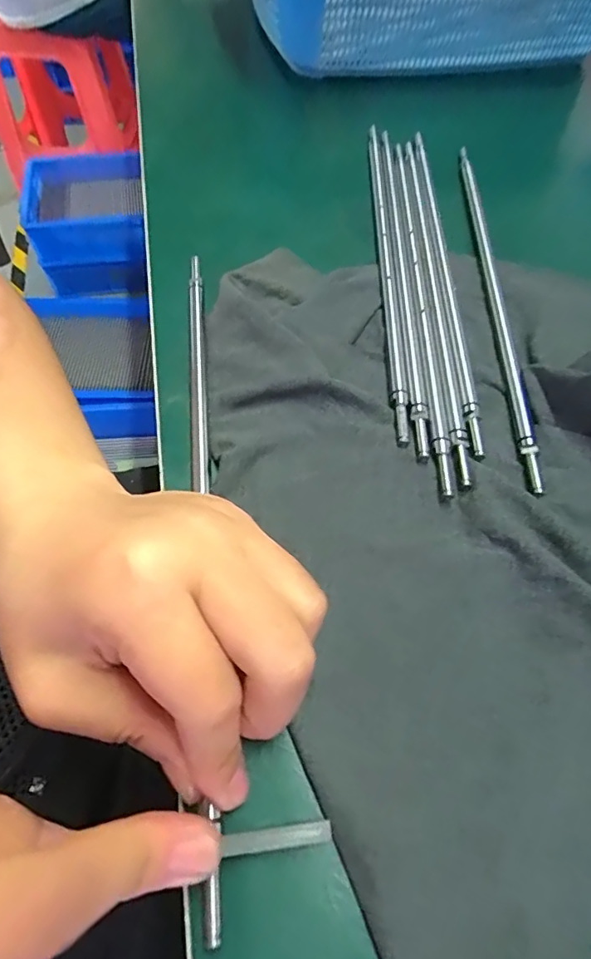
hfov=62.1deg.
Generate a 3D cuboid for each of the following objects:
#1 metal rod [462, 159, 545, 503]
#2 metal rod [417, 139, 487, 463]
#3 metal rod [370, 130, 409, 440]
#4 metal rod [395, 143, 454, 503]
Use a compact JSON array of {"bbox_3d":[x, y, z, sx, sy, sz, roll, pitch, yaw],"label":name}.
[{"bbox_3d":[0.109,-0.108,0.268,0.013,0.012,0.265,3,60,-1],"label":"metal rod"},{"bbox_3d":[0.080,-0.121,0.272,0.009,0.008,0.253,2,60,-1],"label":"metal rod"},{"bbox_3d":[0.051,-0.130,0.282,0.007,0.005,0.268,3,60,-1],"label":"metal rod"},{"bbox_3d":[0.066,-0.107,0.267,0.008,0.006,0.265,2,60,-1],"label":"metal rod"}]

